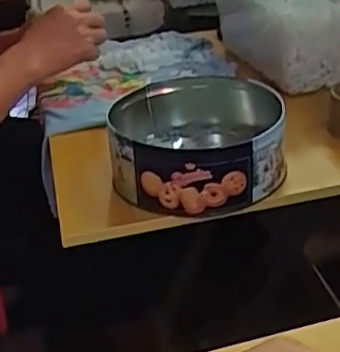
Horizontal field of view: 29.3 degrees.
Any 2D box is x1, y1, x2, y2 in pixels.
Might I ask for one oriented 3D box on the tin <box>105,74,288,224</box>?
[{"bbox_3d":[0.029,-0.033,0.709,0.176,0.091,0.208,-6,29,0],"label":"tin"}]

